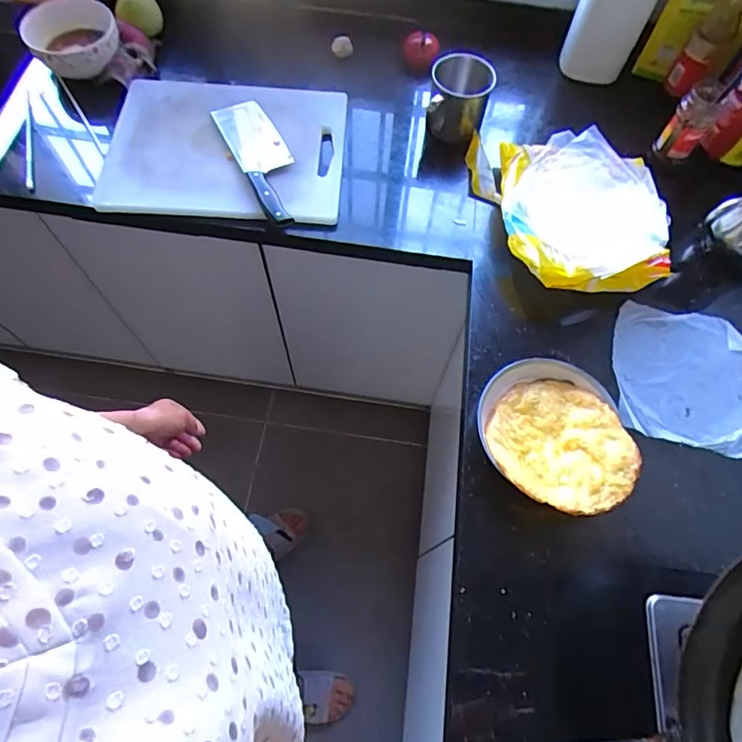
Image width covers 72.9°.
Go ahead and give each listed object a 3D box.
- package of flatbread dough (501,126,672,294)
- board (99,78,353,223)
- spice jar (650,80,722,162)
[{"bbox_3d":[0.328,-0.249,0.787,0.251,0.059,0.279,-5,66,-5],"label":"package of flatbread dough"},{"bbox_3d":[-0.233,-0.366,0.818,0.368,0.029,0.269,2,67,-4],"label":"board"},{"bbox_3d":[0.522,-0.404,0.826,0.062,0.102,0.051,38,70,14],"label":"spice jar"}]

